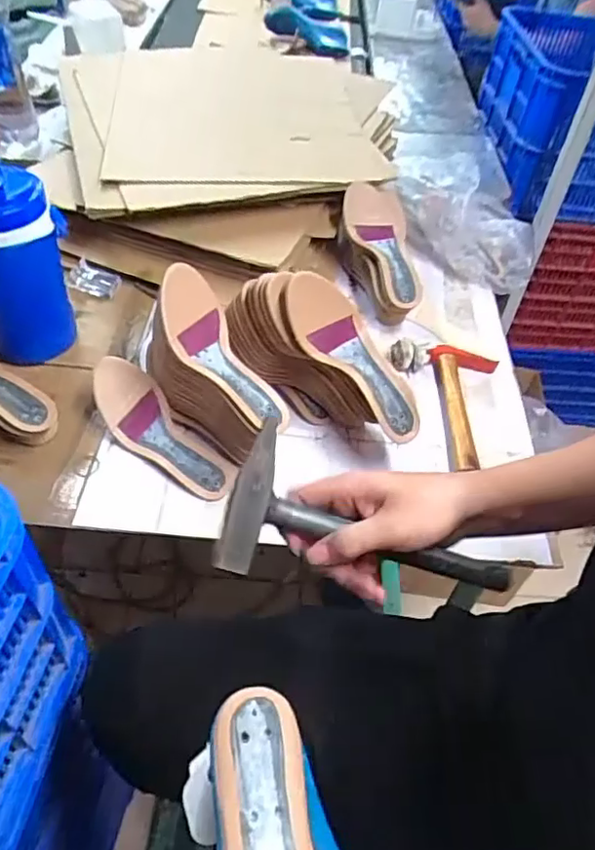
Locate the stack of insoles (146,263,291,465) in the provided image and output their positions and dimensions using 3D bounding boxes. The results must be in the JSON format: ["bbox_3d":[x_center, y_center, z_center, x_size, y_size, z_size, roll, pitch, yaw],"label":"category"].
[{"bbox_3d":[-0.096,-0.058,0.725,0.092,0.170,0.219,-31,59,-28],"label":"stack of insoles"}]

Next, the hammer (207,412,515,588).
[{"bbox_3d":[0.058,0.078,0.476,0.231,0.027,0.114,16,71,-14],"label":"hammer"}]

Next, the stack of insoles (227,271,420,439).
[{"bbox_3d":[0.031,-0.081,0.747,0.269,0.185,0.076,24,51,15],"label":"stack of insoles"}]

